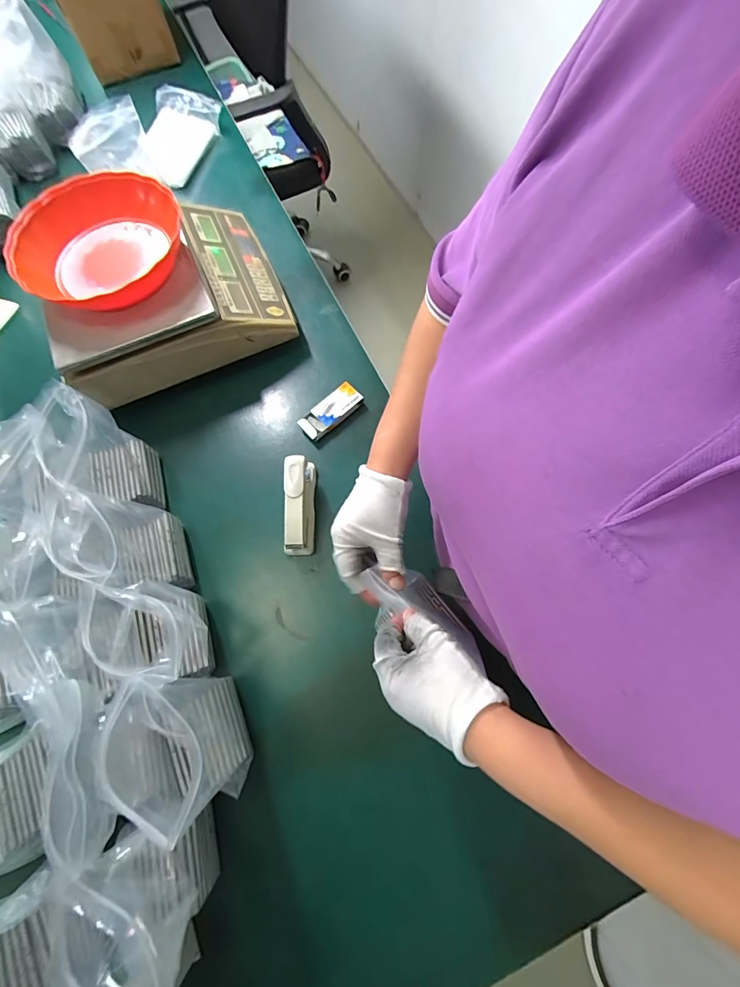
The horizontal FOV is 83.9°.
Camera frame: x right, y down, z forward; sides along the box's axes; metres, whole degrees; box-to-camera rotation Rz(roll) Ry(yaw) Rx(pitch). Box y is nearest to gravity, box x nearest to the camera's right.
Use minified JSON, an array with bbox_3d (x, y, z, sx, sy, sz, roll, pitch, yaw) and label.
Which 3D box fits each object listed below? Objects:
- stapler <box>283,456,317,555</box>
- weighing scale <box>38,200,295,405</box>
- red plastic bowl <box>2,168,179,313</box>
[{"bbox_3d":[-0.087,0.013,0.513,0.033,0.052,0.119,-2,70,1],"label":"stapler"},{"bbox_3d":[-0.299,-0.300,0.607,0.317,0.098,0.266,-23,71,-7],"label":"weighing scale"},{"bbox_3d":[-0.347,-0.313,0.528,0.198,0.051,0.202,-1,70,1],"label":"red plastic bowl"}]

